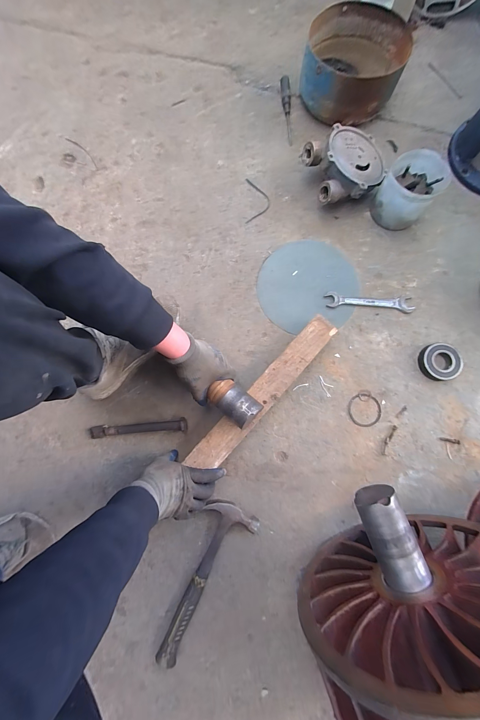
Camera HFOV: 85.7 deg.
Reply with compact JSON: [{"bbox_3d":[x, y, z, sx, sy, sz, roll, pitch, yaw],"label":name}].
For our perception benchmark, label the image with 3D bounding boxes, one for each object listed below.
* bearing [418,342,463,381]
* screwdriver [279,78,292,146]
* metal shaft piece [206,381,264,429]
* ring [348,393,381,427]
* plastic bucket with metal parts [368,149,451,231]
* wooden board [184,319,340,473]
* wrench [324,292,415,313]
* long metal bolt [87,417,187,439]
[{"bbox_3d":[0.467,0.005,0.601,0.085,0.025,0.085,-7,79,0],"label":"bearing"},{"bbox_3d":[0.128,-0.689,0.712,0.026,0.021,0.192,-1,79,1],"label":"screwdriver"},{"bbox_3d":[-0.011,0.087,0.525,0.105,0.059,0.063,39,83,8],"label":"metal shaft piece"},{"bbox_3d":[0.290,0.117,0.602,0.076,0.004,0.075,0,79,1],"label":"ring"},{"bbox_3d":[0.415,-0.415,0.643,0.124,0.107,0.142,40,83,8],"label":"plastic bucket with metal parts"},{"bbox_3d":[0.055,0.073,0.571,0.064,0.028,0.425,42,84,8],"label":"wooden board"},{"bbox_3d":[0.320,-0.144,0.639,0.212,0.008,0.039,4,79,2],"label":"wrench"},{"bbox_3d":[-0.233,0.156,0.587,0.228,0.036,0.028,-6,79,0],"label":"long metal bolt"}]

